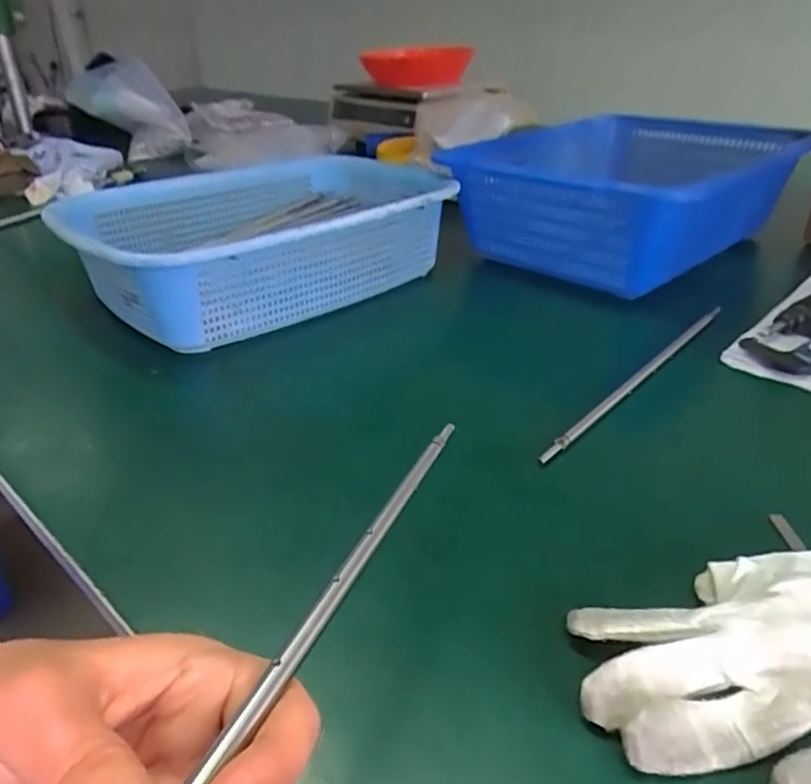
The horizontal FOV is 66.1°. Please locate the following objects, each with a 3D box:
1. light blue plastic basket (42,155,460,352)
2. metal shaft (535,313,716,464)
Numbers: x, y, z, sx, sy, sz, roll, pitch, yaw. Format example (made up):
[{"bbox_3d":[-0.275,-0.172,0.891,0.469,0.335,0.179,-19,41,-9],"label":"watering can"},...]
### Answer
[{"bbox_3d":[-0.132,-0.150,0.589,0.348,0.093,0.235,-25,39,-33],"label":"light blue plastic basket"},{"bbox_3d":[0.170,-0.015,0.444,0.009,0.012,0.266,24,40,35],"label":"metal shaft"}]

